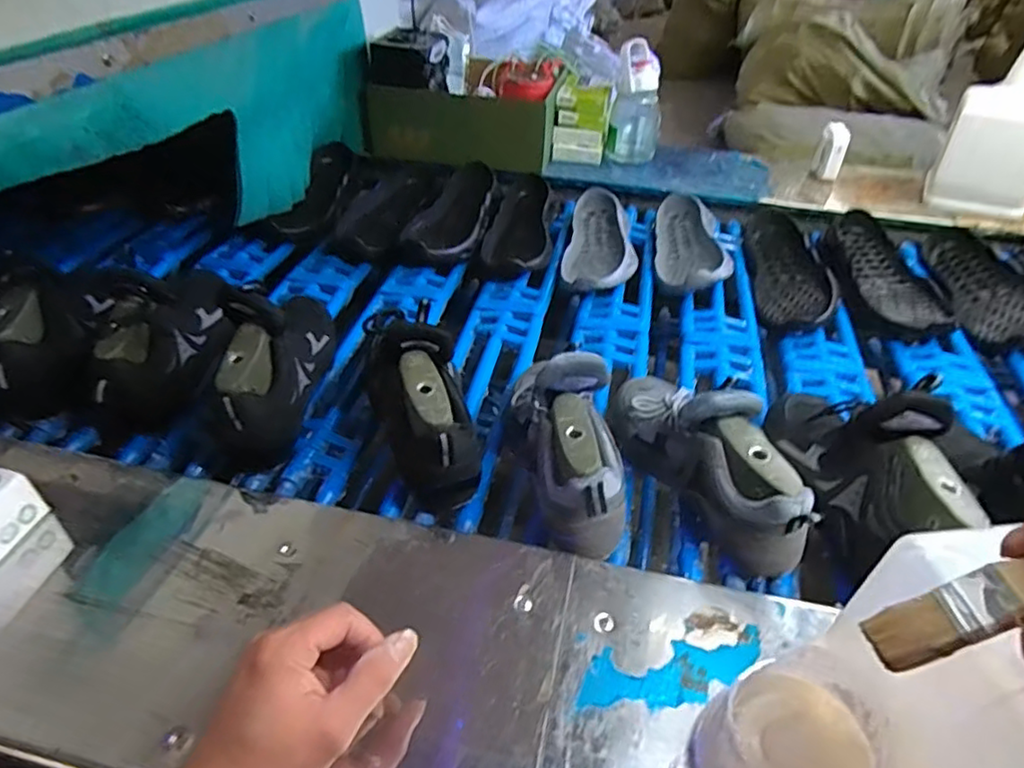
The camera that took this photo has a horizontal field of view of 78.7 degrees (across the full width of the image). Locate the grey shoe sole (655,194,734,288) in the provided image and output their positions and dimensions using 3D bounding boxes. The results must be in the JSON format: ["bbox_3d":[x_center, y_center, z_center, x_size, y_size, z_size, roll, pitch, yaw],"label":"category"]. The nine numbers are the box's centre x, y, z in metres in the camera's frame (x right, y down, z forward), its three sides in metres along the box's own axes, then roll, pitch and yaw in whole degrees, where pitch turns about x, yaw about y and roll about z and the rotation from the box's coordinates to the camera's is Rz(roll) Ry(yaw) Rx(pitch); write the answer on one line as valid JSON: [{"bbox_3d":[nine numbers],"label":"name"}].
[{"bbox_3d":[0.275,-0.214,0.953,0.102,0.040,0.273,7,40,5],"label":"grey shoe sole"}]

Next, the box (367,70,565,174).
[{"bbox_3d":[-0.088,-0.475,1.155,0.321,0.138,0.142,10,41,8],"label":"box"}]

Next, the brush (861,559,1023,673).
[{"bbox_3d":[0.226,0.075,0.255,0.162,0.009,0.023,-38,36,22],"label":"brush"}]

